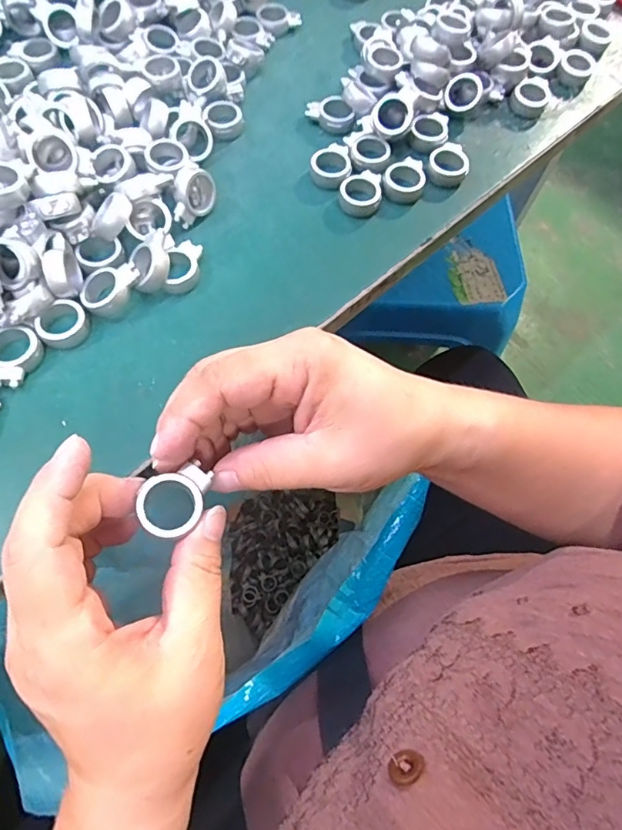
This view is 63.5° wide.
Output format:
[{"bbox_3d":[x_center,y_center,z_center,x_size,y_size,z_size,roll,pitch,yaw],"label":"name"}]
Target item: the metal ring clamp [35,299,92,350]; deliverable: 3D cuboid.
[{"bbox_3d":[-0.131,-0.048,0.266,0.021,0.011,0.026,36,70,11],"label":"metal ring clamp"}]

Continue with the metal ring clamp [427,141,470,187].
[{"bbox_3d":[0.090,-0.163,0.328,0.026,0.010,0.033,29,69,9],"label":"metal ring clamp"}]

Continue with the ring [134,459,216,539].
[{"bbox_3d":[-0.053,0.034,0.201,0.030,0.008,0.025,-25,71,-13],"label":"ring"}]

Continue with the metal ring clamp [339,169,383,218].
[{"bbox_3d":[0.031,-0.140,0.315,0.026,0.009,0.031,8,67,0],"label":"metal ring clamp"}]

